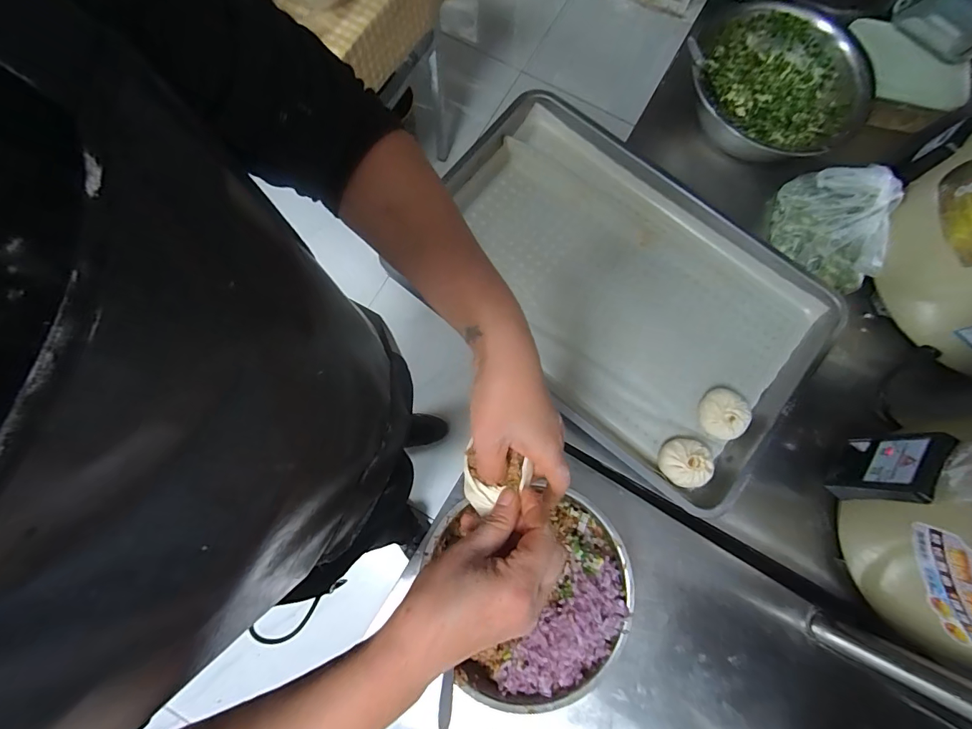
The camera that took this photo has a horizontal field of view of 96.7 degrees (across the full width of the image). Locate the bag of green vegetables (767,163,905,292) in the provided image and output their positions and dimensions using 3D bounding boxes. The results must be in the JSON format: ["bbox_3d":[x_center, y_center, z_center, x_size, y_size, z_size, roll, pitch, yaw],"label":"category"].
[{"bbox_3d":[0.524,-0.206,0.644,0.156,0.097,0.144,31,80,5],"label":"bag of green vegetables"}]

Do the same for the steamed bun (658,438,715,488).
[{"bbox_3d":[0.268,0.134,0.591,0.064,0.048,0.062,0,79,-1],"label":"steamed bun"}]

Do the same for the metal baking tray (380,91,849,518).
[{"bbox_3d":[0.186,-0.111,0.648,0.587,0.048,0.403,36,81,6],"label":"metal baking tray"}]

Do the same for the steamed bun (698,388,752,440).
[{"bbox_3d":[0.331,0.070,0.608,0.060,0.041,0.068,-11,79,-3],"label":"steamed bun"}]

